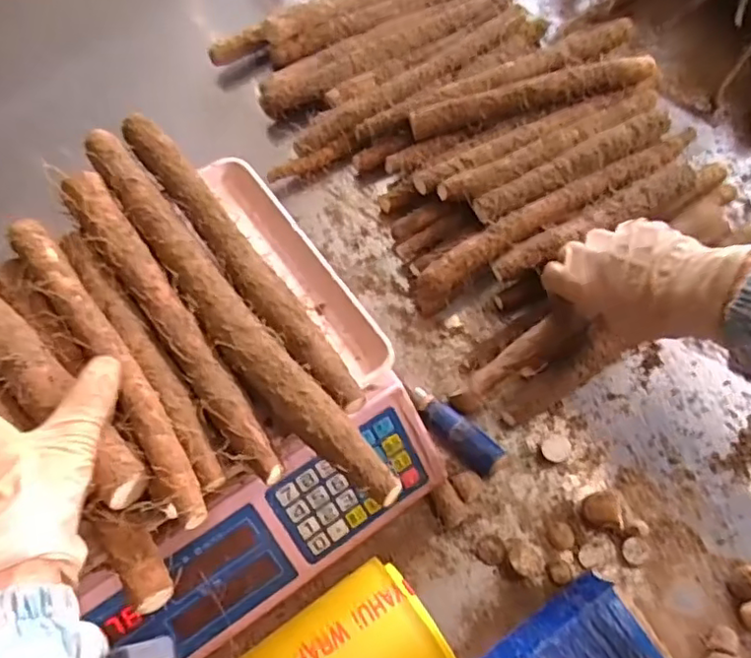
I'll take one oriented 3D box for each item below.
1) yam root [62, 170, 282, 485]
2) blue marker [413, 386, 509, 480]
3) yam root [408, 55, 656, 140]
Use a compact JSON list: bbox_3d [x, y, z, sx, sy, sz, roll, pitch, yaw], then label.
[{"bbox_3d":[-0.141,-0.012,0.406,0.030,0.026,0.265,-33,65,-14],"label":"yam root"},{"bbox_3d":[0.068,0.085,0.514,0.026,0.026,0.088,-39,70,-16],"label":"blue marker"},{"bbox_3d":[0.161,-0.241,0.625,0.250,0.024,0.027,-15,65,-6],"label":"yam root"}]

